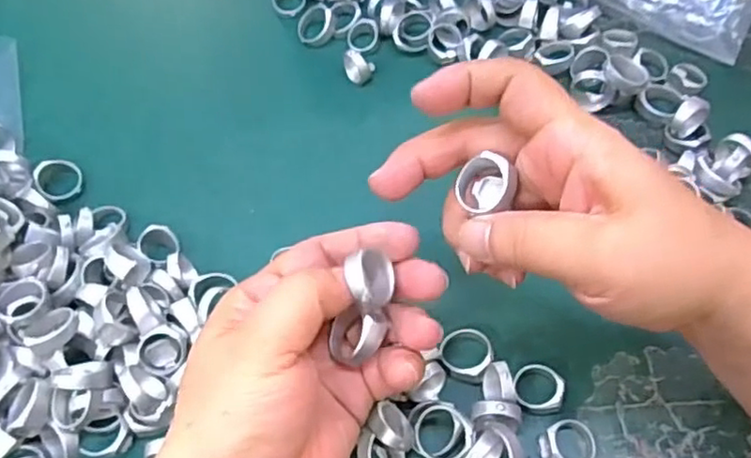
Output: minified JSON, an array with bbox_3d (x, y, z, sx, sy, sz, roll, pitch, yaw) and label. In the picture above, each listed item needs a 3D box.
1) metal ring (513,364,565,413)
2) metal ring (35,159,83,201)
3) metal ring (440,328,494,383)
[{"bbox_3d":[0.076,0.075,0.298,0.023,0.007,0.022,-2,58,28],"label":"metal ring"},{"bbox_3d":[-0.191,-0.030,0.383,0.030,0.013,0.025,36,68,21],"label":"metal ring"},{"bbox_3d":[0.044,0.060,0.309,0.027,0.007,0.026,-11,54,15],"label":"metal ring"}]

